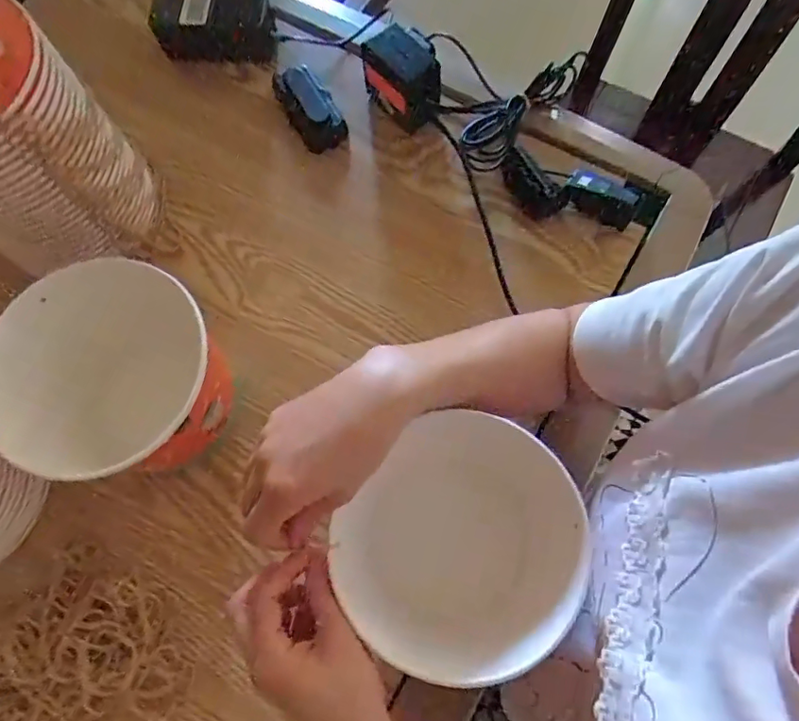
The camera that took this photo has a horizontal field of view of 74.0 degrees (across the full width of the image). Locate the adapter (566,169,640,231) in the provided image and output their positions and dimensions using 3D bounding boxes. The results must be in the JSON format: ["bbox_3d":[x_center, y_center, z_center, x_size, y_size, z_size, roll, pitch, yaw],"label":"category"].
[{"bbox_3d":[0.202,-0.164,0.534,0.070,0.021,0.042,24,73,7],"label":"adapter"}]

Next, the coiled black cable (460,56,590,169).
[{"bbox_3d":[0.131,-0.275,0.576,0.058,0.031,0.170,42,76,12],"label":"coiled black cable"}]

